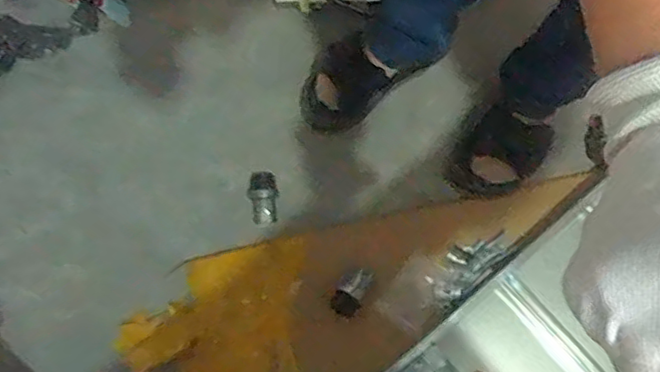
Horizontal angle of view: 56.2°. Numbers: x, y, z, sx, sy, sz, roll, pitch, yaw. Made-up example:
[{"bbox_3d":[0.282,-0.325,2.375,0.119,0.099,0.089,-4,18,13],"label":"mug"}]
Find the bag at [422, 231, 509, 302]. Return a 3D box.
[{"bbox_3d":[0.178,0.101,0.805,0.111,0.013,0.054,-40,80,-10],"label":"bag"}]

